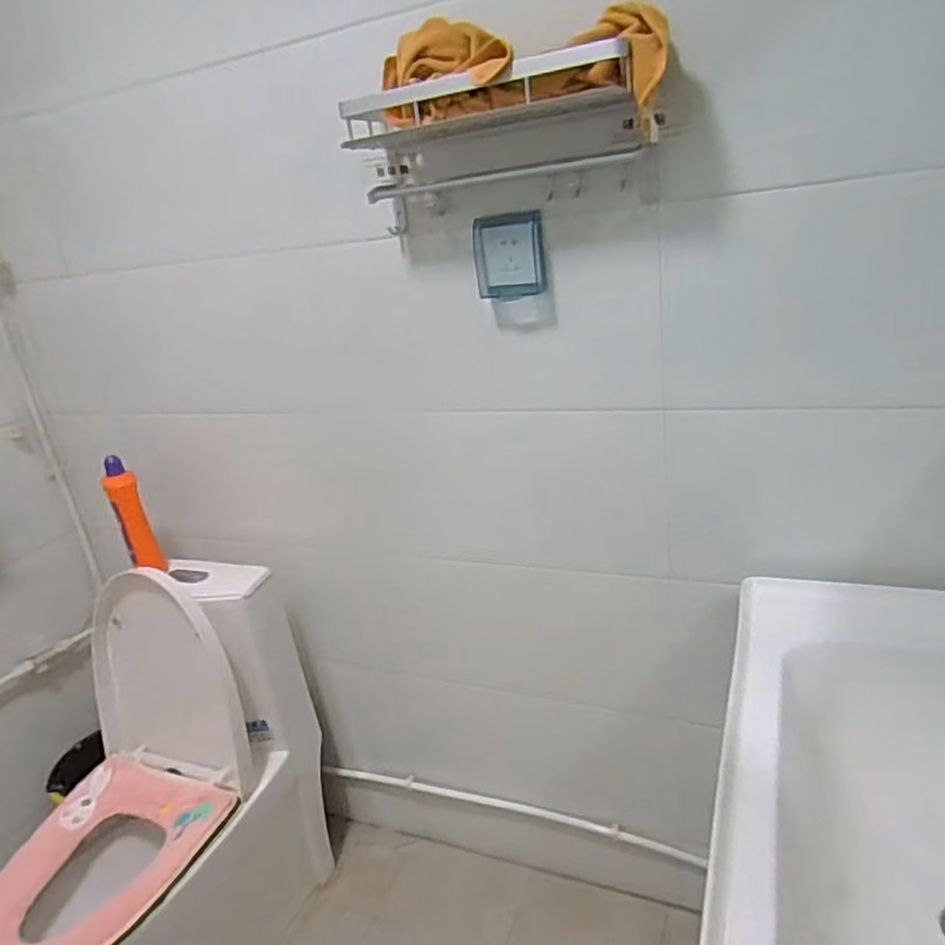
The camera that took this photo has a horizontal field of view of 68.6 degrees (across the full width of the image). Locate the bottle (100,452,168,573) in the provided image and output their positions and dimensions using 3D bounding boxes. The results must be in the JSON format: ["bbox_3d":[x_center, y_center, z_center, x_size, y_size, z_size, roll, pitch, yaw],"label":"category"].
[{"bbox_3d":[-0.666,0.093,1.364,0.063,0.240,0.089,-18,23,-24],"label":"bottle"}]

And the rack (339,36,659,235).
[{"bbox_3d":[0.033,-0.444,0.924,0.420,0.148,0.136,1,23,22],"label":"rack"}]

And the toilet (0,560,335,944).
[{"bbox_3d":[-0.622,0.623,1.304,0.366,0.709,0.625,4,24,28],"label":"toilet"}]

